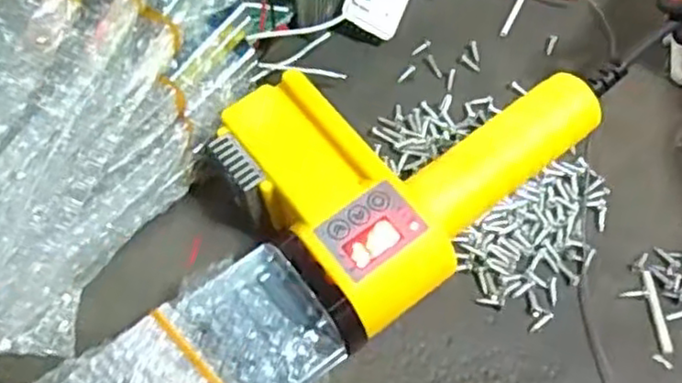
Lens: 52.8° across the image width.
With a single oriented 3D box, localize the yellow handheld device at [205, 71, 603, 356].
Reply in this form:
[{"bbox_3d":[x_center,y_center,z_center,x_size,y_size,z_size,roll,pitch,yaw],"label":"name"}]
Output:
[{"bbox_3d":[0.026,-0.013,0.325,0.151,0.063,0.113,-34,66,-23],"label":"yellow handheld device"}]

